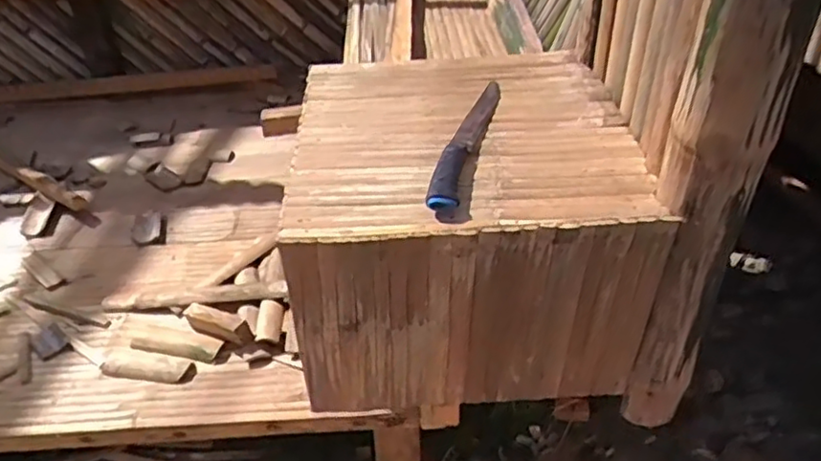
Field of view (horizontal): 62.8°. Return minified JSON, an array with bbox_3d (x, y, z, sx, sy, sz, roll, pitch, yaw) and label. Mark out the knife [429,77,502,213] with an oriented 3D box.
[{"bbox_3d":[0.076,-0.125,0.910,0.042,0.024,0.355,8,39,14],"label":"knife"}]

